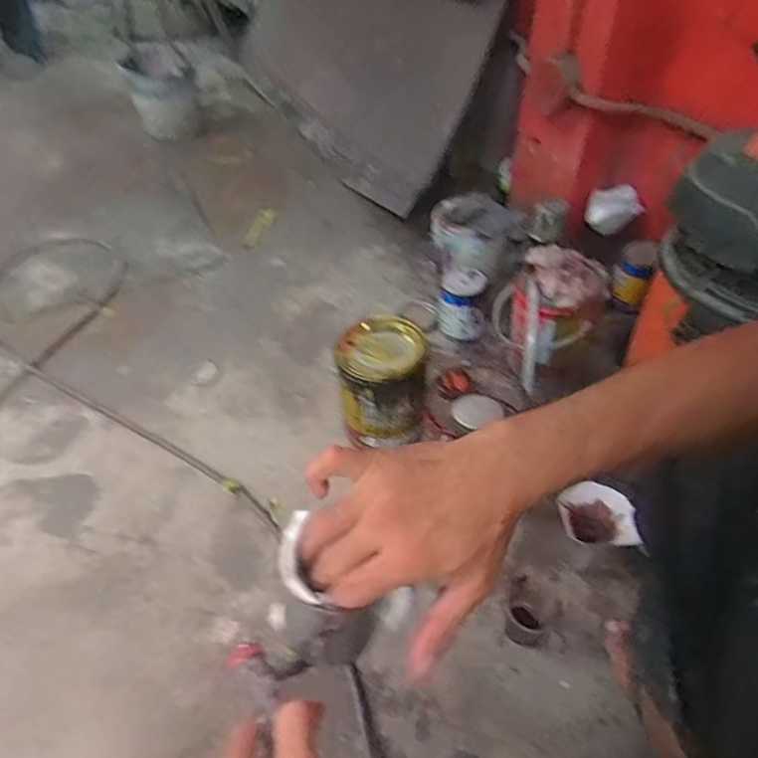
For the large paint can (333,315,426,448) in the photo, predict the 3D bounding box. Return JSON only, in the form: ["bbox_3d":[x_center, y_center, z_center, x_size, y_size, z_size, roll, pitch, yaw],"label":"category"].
[{"bbox_3d":[0.007,0.007,1.001,0.144,0.168,0.151,-1,47,1],"label":"large paint can"}]

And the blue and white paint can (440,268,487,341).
[{"bbox_3d":[0.185,-0.175,1.227,0.094,0.138,0.101,-1,47,1],"label":"blue and white paint can"}]

